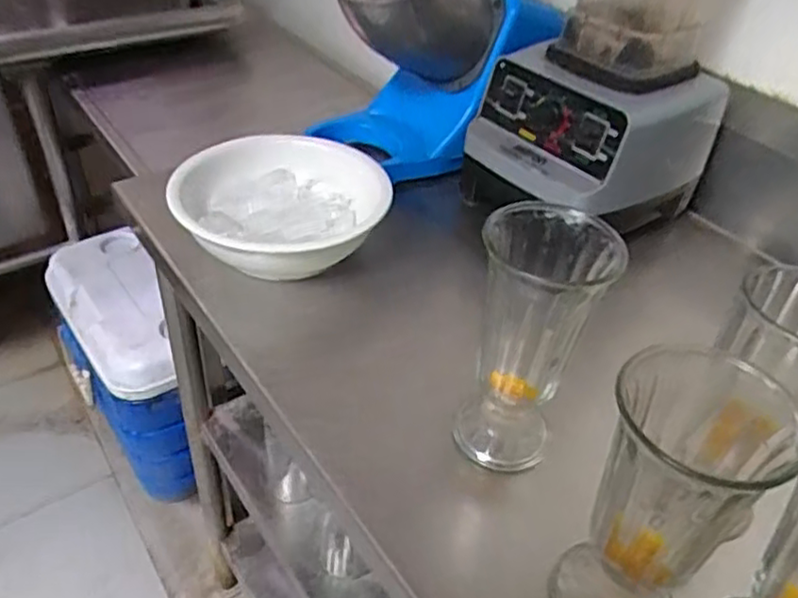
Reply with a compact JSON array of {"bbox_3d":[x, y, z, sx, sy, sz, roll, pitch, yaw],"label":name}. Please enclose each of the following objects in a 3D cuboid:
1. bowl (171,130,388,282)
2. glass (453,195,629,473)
[{"bbox_3d":[-0.117,-0.095,0.694,0.205,0.079,0.221,2,41,-2],"label":"bowl"},{"bbox_3d":[0.091,0.031,0.479,0.084,0.176,0.087,16,42,13],"label":"glass"}]

